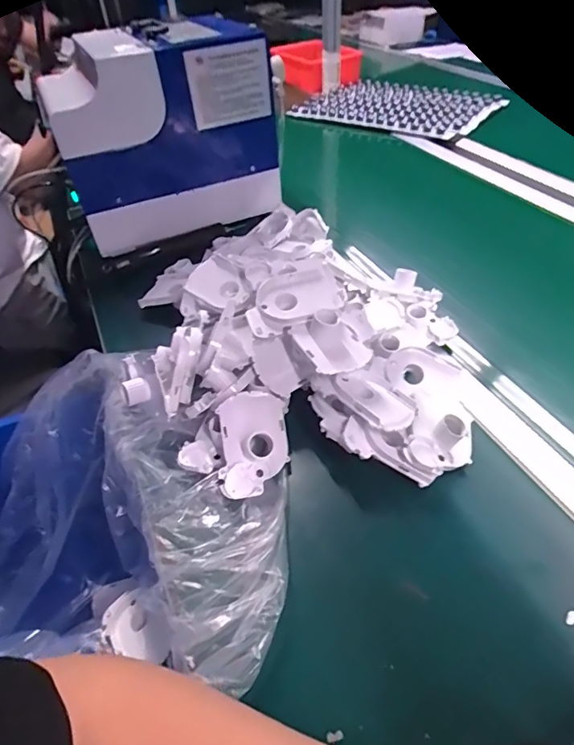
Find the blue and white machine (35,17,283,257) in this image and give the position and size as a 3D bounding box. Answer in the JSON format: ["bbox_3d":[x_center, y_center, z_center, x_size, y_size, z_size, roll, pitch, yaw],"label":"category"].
[{"bbox_3d":[-0.202,-0.387,0.754,0.320,0.268,0.212,-23,47,-17],"label":"blue and white machine"}]

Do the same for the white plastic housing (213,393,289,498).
[{"bbox_3d":[-0.032,0.070,0.461,0.067,0.030,0.101,0,76,-13],"label":"white plastic housing"}]

